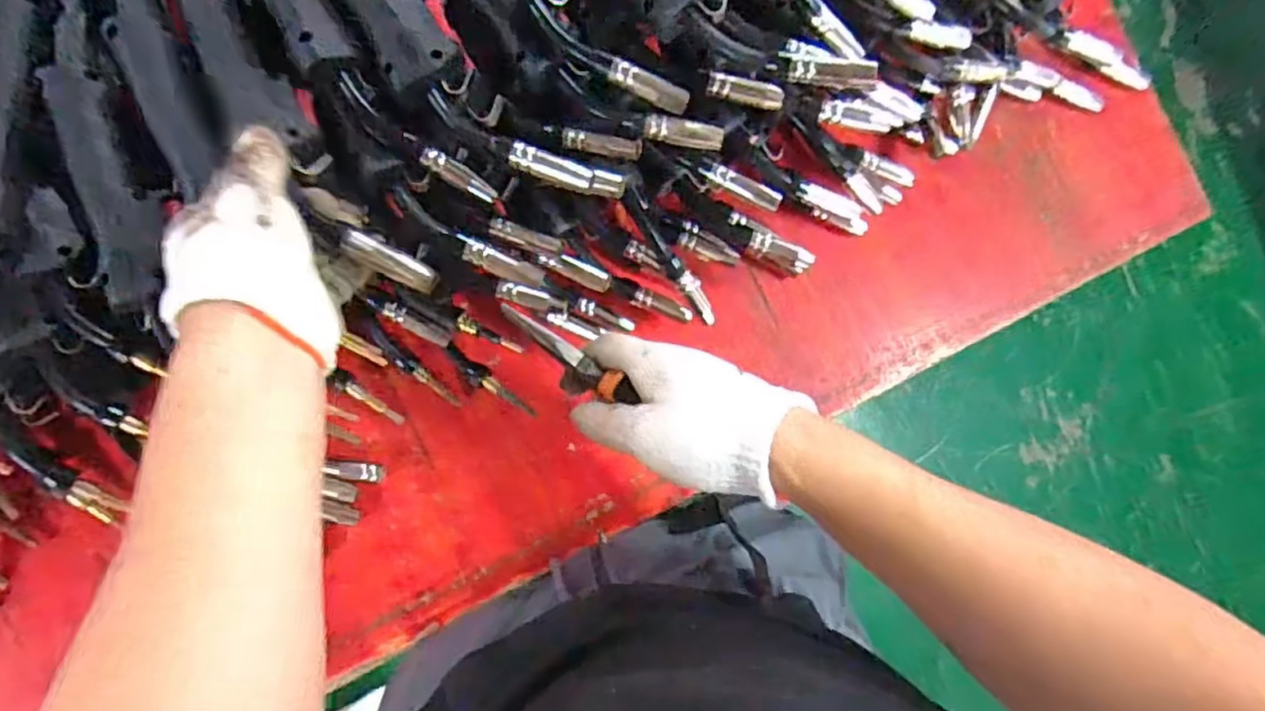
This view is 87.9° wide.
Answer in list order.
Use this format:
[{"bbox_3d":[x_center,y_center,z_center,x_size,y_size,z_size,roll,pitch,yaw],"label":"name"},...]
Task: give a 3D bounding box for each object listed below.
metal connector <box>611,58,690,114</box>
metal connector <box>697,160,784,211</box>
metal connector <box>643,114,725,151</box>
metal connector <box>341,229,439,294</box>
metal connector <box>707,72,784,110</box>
[{"bbox_3d":[0.011,-0.173,0.423,0.054,0.013,0.012,21,85,-7],"label":"metal connector"},{"bbox_3d":[0.076,-0.121,0.465,0.063,0.011,0.015,26,85,-6],"label":"metal connector"},{"bbox_3d":[0.035,-0.151,0.442,0.054,0.009,0.016,9,87,-8],"label":"metal connector"},{"bbox_3d":[-0.144,-0.055,0.392,0.057,0.010,0.016,28,84,-21],"label":"metal connector"},{"bbox_3d":[0.077,-0.181,0.450,0.052,0.016,0.012,14,86,-7],"label":"metal connector"}]

